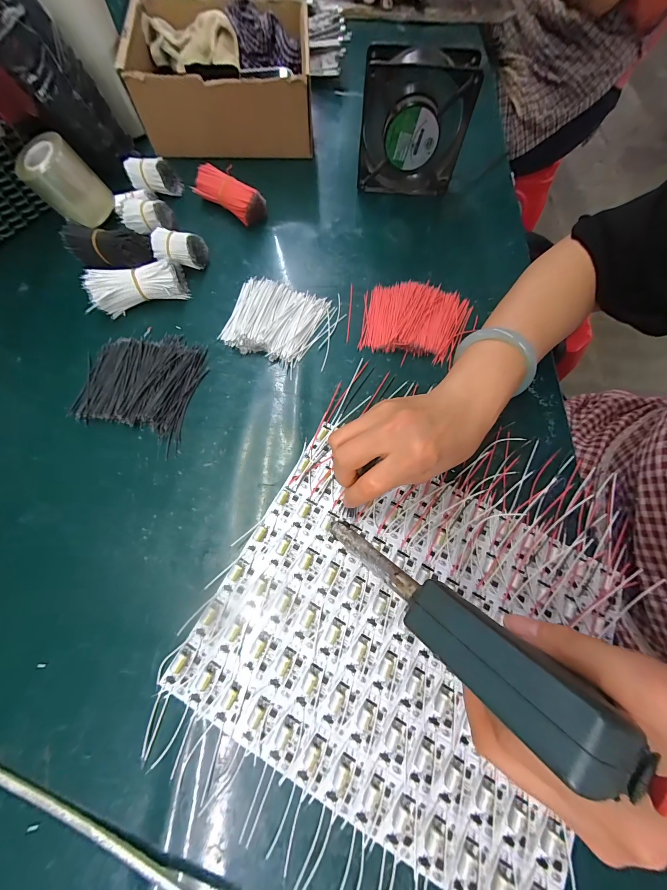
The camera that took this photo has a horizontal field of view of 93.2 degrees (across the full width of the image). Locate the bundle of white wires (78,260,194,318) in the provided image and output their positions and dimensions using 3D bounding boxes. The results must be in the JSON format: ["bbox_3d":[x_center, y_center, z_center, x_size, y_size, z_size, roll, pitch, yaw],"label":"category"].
[{"bbox_3d":[-0.209,-0.170,0.338,0.095,0.035,0.037,-21,72,-9],"label":"bundle of white wires"}]

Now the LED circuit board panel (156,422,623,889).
[{"bbox_3d":[0.055,0.138,0.248,0.282,0.010,0.243,26,71,8],"label":"LED circuit board panel"}]

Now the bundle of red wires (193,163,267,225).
[{"bbox_3d":[-0.126,-0.308,0.391,0.094,0.036,0.033,32,72,9],"label":"bundle of red wires"}]

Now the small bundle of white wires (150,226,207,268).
[{"bbox_3d":[-0.174,-0.220,0.357,0.054,0.032,0.029,-1,70,-2],"label":"small bundle of white wires"}]

